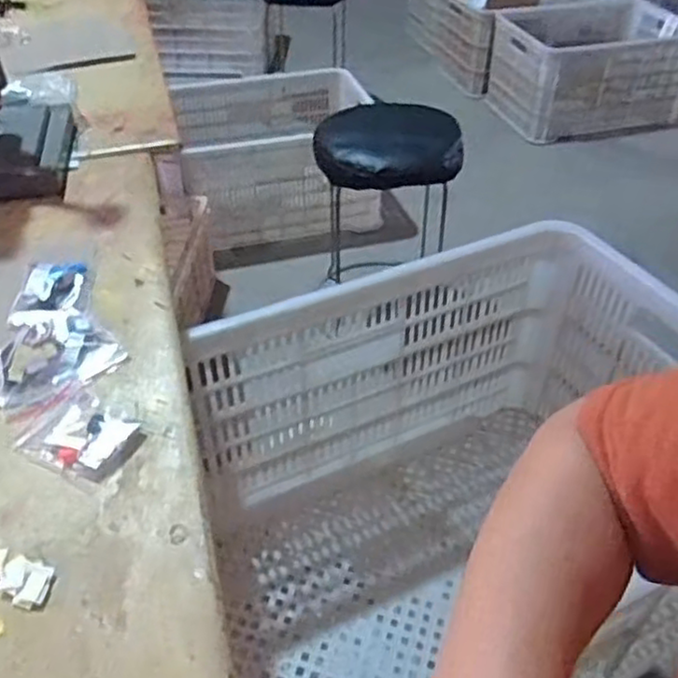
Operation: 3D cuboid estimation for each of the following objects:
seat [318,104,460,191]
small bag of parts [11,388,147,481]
[{"bbox_3d":[0.102,-0.404,1.447,0.295,0.073,0.259,2,42,3],"label":"seat"},{"bbox_3d":[-0.173,0.063,0.476,0.073,0.011,0.062,19,45,21],"label":"small bag of parts"}]

